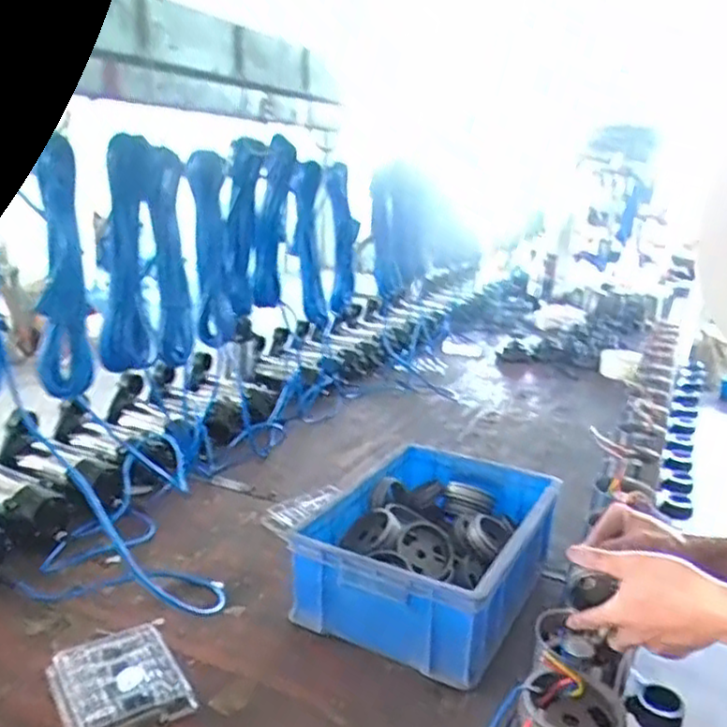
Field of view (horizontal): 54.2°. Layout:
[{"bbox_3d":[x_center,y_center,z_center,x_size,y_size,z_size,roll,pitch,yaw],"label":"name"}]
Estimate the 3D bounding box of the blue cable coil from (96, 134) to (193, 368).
[{"bbox_3d":[-0.330,-0.164,1.108,0.053,0.327,0.154,11,17,26],"label":"blue cable coil"}]

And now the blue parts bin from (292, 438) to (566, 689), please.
[{"bbox_3d":[0.102,0.286,1.102,0.299,0.151,0.391,11,17,25],"label":"blue parts bin"}]

